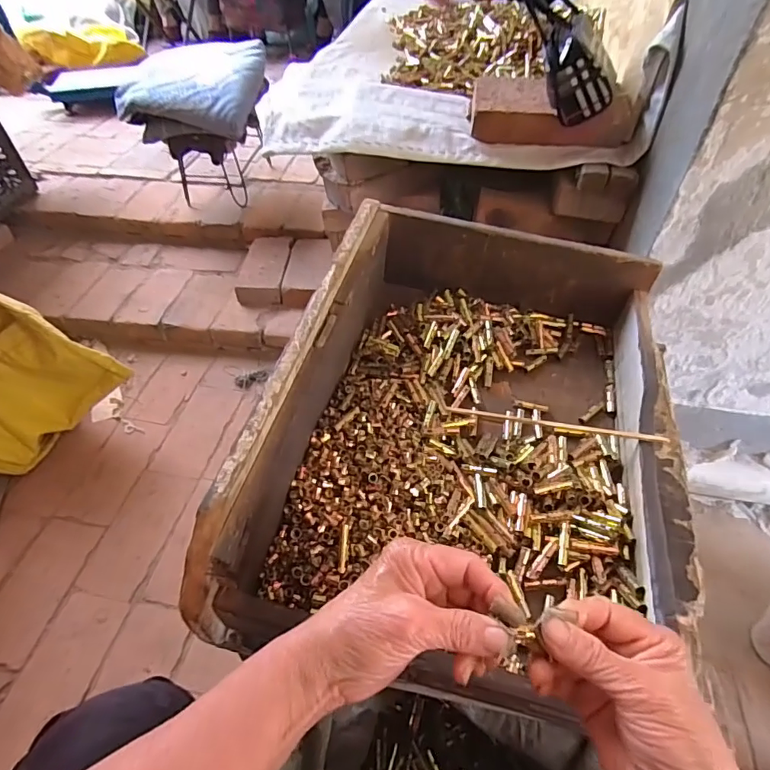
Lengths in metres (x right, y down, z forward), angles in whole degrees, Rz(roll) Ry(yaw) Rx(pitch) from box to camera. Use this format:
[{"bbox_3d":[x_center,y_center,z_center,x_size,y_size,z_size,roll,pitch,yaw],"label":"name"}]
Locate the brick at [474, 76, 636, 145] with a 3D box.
[{"bbox_3d":[0.264,-0.429,0.775,0.255,0.061,0.108,12,49,10],"label":"brick"}]

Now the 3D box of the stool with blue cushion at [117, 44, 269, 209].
[{"bbox_3d":[-0.479,-0.705,1.361,0.333,0.341,0.311,7,49,6],"label":"stool with blue cushion"}]

